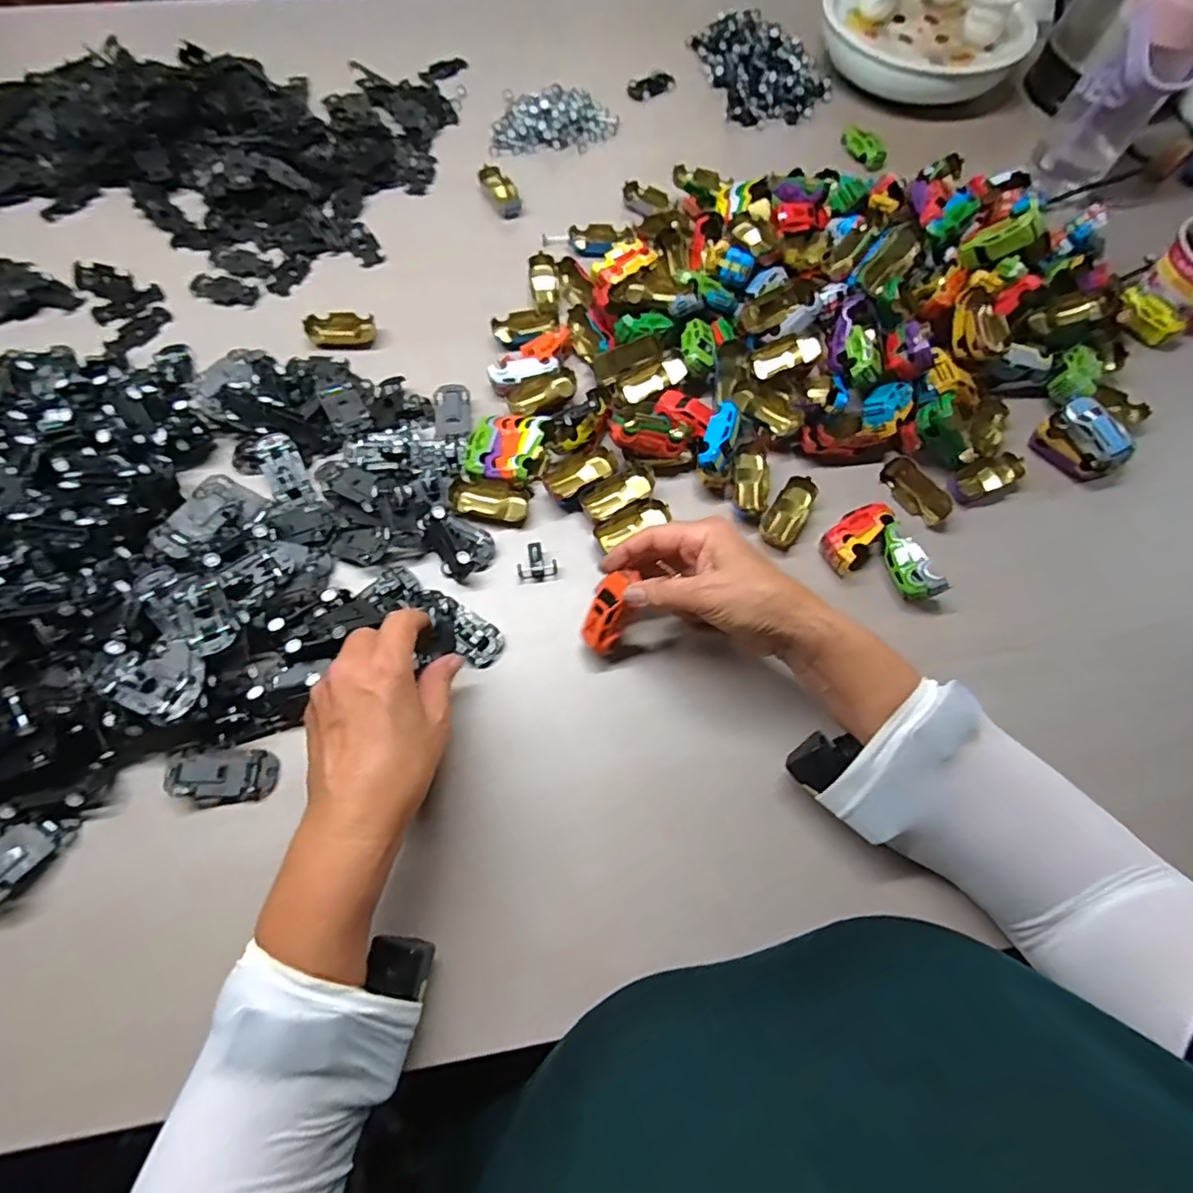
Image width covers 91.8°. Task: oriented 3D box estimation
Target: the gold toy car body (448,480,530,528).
[{"bbox_3d":[-0.088,-0.078,0.476,0.062,0.018,0.032,5,68,0],"label":"gold toy car body"}]

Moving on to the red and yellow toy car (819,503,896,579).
[{"bbox_3d":[0.211,-0.048,0.468,0.068,0.029,0.036,-41,75,-16],"label":"red and yellow toy car"}]

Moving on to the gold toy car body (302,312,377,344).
[{"bbox_3d":[-0.241,-0.252,0.544,0.061,0.017,0.027,-11,69,-6],"label":"gold toy car body"}]

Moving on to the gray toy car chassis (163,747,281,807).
[{"bbox_3d":[-0.252,0.121,0.389,0.064,0.017,0.036,2,68,-1],"label":"gray toy car chassis"}]

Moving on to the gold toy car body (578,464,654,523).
[{"bbox_3d":[0.018,-0.085,0.484,0.063,0.015,0.031,-32,73,-13],"label":"gold toy car body"}]

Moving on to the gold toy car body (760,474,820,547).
[{"bbox_3d":[0.161,-0.070,0.482,0.029,0.015,0.065,29,71,9],"label":"gold toy car body"}]

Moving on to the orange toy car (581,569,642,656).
[{"bbox_3d":[0.009,0.010,0.412,0.026,0.018,0.062,19,98,6],"label":"orange toy car"}]

